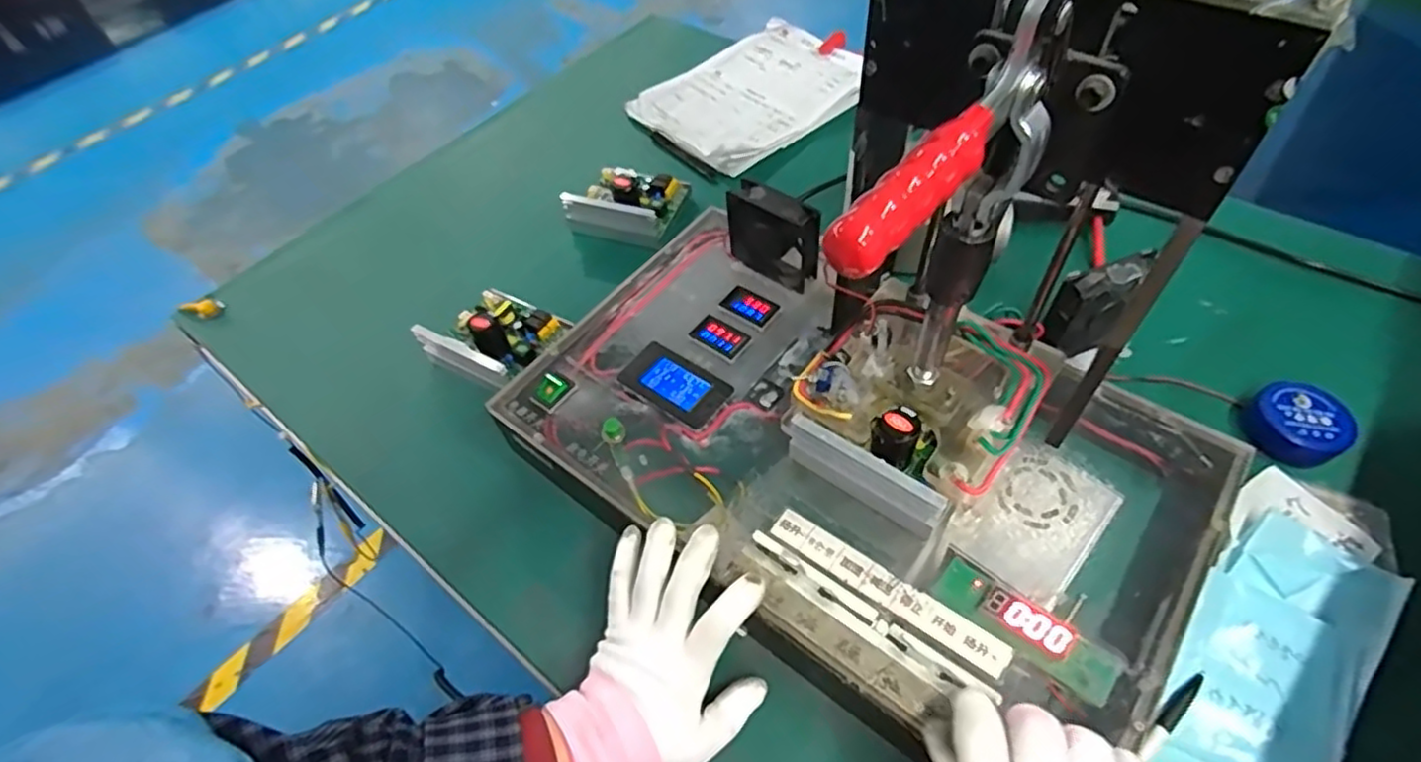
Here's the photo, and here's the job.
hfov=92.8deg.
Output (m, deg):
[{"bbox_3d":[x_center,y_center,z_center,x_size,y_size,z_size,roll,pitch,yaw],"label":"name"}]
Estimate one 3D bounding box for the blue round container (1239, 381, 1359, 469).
[{"bbox_3d":[0.469,0.033,0.536,0.066,0.030,0.062,-3,53,4],"label":"blue round container"}]

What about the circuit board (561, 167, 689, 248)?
[{"bbox_3d":[-0.095,-0.206,0.773,0.116,0.040,0.097,16,56,17],"label":"circuit board"}]

